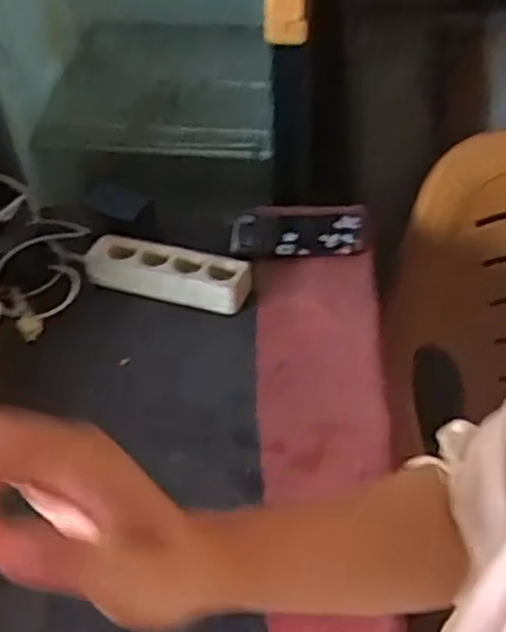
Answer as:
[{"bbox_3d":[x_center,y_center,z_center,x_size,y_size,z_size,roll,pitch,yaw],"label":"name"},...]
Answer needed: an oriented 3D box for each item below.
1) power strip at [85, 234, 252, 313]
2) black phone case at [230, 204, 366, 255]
[{"bbox_3d":[-0.102,-0.054,0.899,0.201,0.033,0.065,12,46,13],"label":"power strip"},{"bbox_3d":[0.061,-0.119,0.975,0.178,0.011,0.096,-3,45,-3],"label":"black phone case"}]

